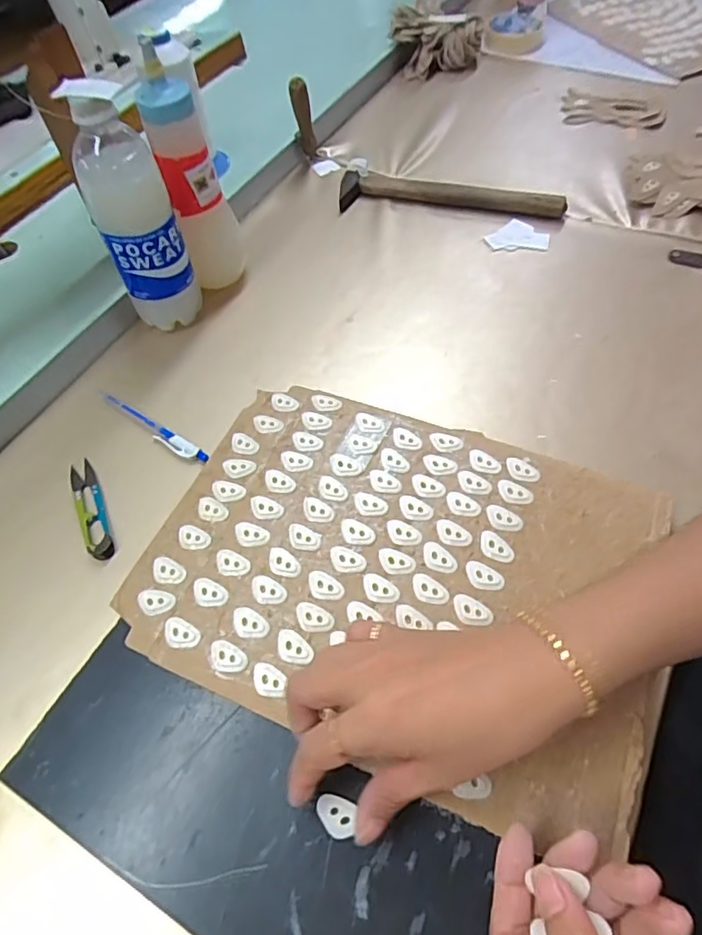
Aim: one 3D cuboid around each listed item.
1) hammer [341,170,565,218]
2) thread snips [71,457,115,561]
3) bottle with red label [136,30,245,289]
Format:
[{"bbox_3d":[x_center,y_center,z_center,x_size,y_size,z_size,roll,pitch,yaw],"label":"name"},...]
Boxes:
[{"bbox_3d":[0.114,-0.314,0.649,0.250,0.022,0.056,7,57,8],"label":"hammer"},{"bbox_3d":[-0.204,0.031,0.441,0.020,0.009,0.096,-23,58,-12],"label":"thread snips"},{"bbox_3d":[-0.139,-0.252,0.512,0.054,0.194,0.046,-13,57,-5],"label":"bottle with red label"}]

